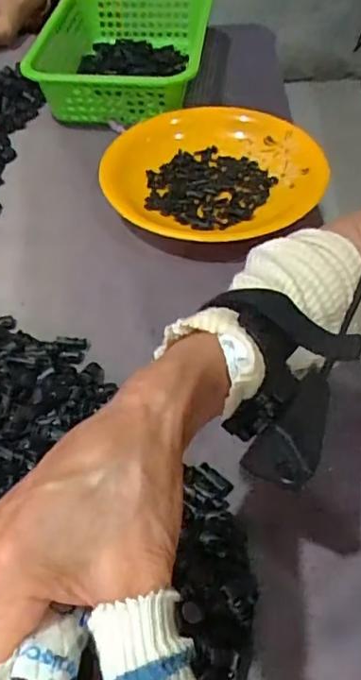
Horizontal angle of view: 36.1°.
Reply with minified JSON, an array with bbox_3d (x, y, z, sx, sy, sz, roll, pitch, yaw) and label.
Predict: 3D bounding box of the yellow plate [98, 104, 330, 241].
[{"bbox_3d":[0.033,-0.180,0.618,0.230,0.051,0.218,-1,52,1],"label":"yellow plate"}]

